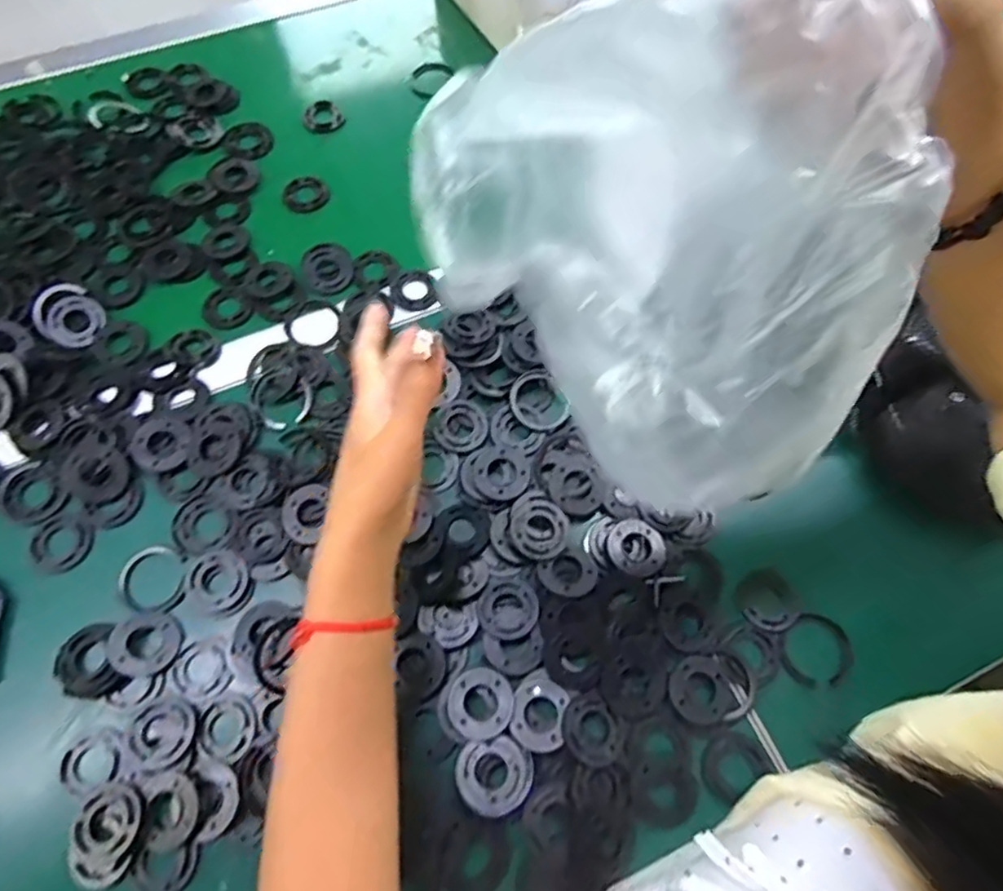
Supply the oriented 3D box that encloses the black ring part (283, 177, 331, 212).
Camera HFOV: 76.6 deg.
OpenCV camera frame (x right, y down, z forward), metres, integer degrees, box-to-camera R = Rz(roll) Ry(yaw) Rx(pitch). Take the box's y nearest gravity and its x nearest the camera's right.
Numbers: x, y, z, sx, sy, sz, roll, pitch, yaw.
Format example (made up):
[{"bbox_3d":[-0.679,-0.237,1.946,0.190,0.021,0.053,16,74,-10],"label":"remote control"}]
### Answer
[{"bbox_3d":[-0.192,-0.248,0.624,0.043,0.010,0.044,1,66,-2],"label":"black ring part"}]

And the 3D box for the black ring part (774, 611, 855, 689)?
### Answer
[{"bbox_3d":[0.228,0.151,0.460,0.053,0.008,0.055,1,79,-8],"label":"black ring part"}]

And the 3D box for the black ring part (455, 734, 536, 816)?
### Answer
[{"bbox_3d":[-0.003,0.213,0.411,0.049,0.005,0.043,-11,67,-7],"label":"black ring part"}]

